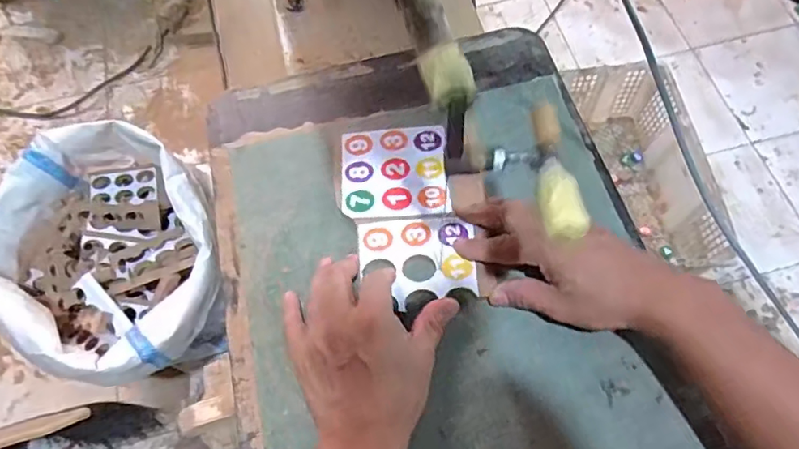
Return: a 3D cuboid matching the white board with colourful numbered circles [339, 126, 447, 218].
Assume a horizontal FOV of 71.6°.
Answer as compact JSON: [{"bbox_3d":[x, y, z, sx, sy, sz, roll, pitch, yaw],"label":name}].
[{"bbox_3d":[-0.005,-0.050,0.512,0.096,0.005,0.095,-3,65,1],"label":"white board with colourful numbered circles"}]

